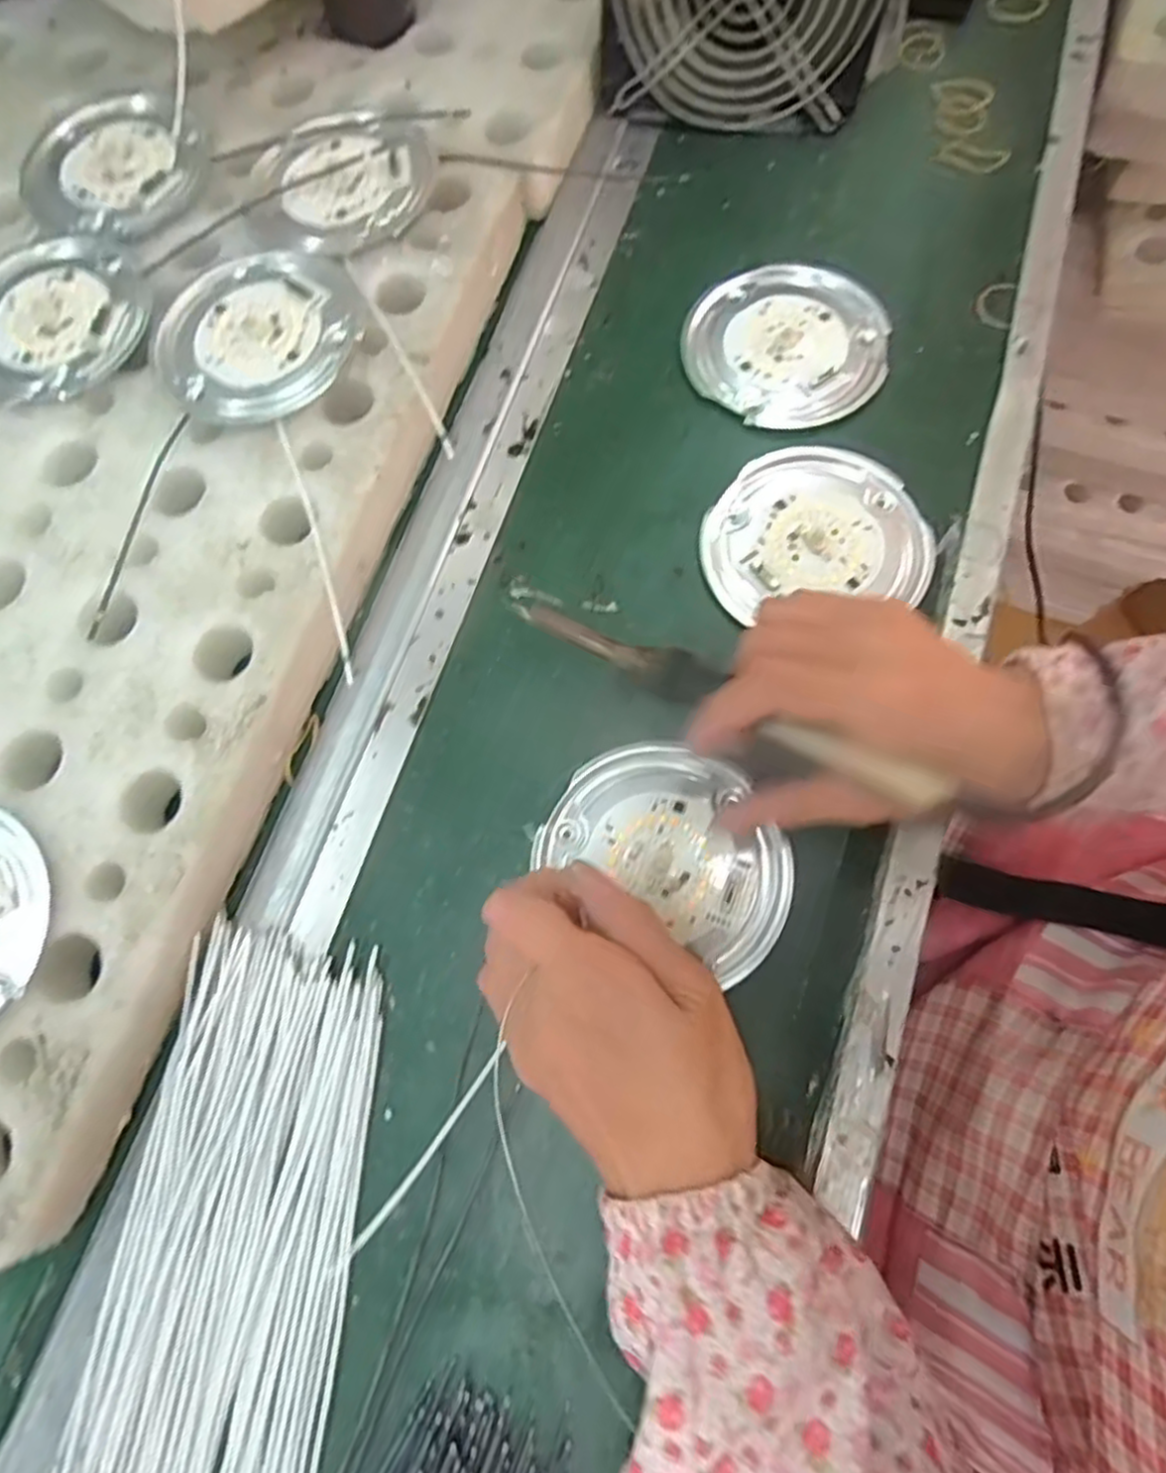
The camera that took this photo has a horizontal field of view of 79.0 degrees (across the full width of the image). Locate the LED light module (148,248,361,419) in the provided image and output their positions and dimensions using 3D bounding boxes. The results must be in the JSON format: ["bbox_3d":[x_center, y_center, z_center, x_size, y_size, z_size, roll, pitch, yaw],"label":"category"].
[{"bbox_3d":[-0.164,-0.207,0.358,0.102,0.012,0.107,-6,76,-3],"label":"LED light module"}]

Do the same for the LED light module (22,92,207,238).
[{"bbox_3d":[-0.265,-0.317,0.393,0.105,0.018,0.098,3,75,-1],"label":"LED light module"}]

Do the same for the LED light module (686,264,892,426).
[{"bbox_3d":[0.109,-0.210,0.380,0.103,0.014,0.099,43,79,9],"label":"LED light module"}]

